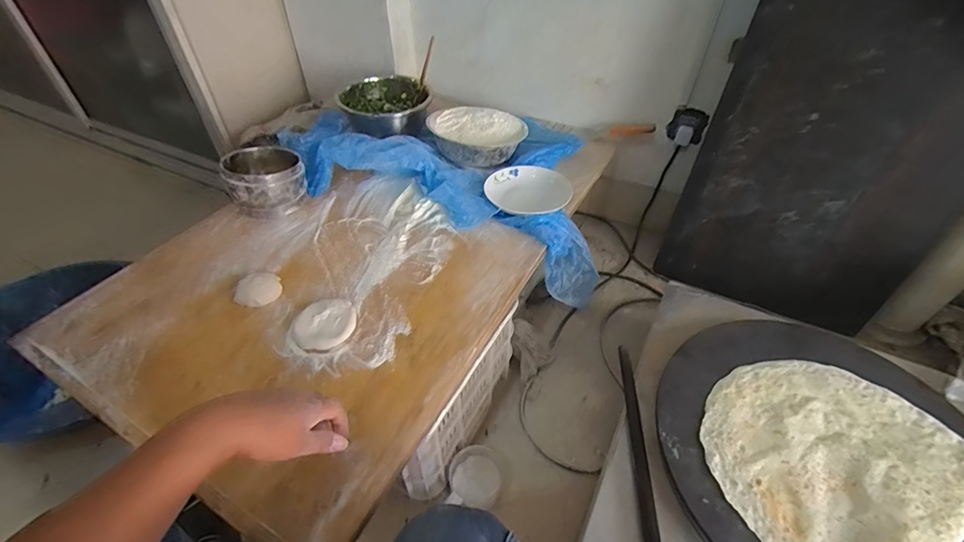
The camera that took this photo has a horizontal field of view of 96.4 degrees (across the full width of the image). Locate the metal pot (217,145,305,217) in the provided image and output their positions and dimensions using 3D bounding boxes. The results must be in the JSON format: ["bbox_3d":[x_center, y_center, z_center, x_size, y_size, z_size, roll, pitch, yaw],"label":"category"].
[{"bbox_3d":[-0.466,-0.197,0.939,0.151,0.108,0.152,-25,50,-23],"label":"metal pot"}]

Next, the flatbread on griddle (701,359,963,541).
[{"bbox_3d":[0.531,0.272,0.655,0.387,0.040,0.316,-26,50,-23],"label":"flatbread on griddle"}]

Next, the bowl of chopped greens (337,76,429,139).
[{"bbox_3d":[-0.264,-0.439,1.178,0.237,0.102,0.201,-22,48,-20],"label":"bowl of chopped greens"}]

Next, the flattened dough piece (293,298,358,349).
[{"bbox_3d":[-0.262,0.086,0.718,0.097,0.016,0.100,0,44,0],"label":"flattened dough piece"}]

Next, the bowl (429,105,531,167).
[{"bbox_3d":[-0.008,-0.343,1.089,0.216,0.074,0.206,0,44,0],"label":"bowl"}]

